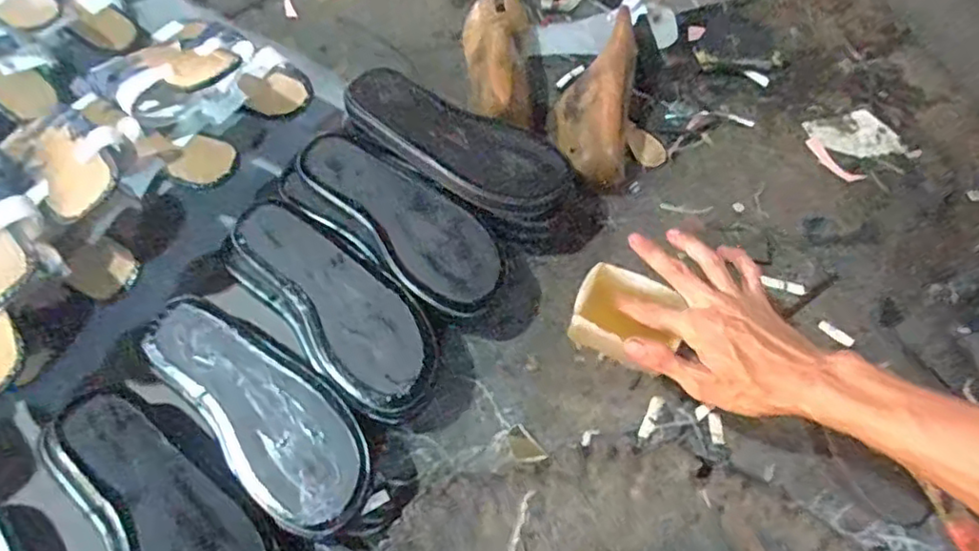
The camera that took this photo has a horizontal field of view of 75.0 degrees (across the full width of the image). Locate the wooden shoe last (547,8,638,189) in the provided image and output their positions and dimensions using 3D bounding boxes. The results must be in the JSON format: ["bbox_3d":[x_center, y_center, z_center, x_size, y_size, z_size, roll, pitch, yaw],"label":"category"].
[{"bbox_3d":[0.120,-0.201,0.721,0.083,0.057,0.227,7,64,4],"label":"wooden shoe last"}]

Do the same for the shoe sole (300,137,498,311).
[{"bbox_3d":[-0.083,-0.061,0.614,0.088,0.020,0.233,-41,73,-19],"label":"shoe sole"}]

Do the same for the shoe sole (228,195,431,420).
[{"bbox_3d":[-0.142,0.027,0.594,0.099,0.039,0.245,-39,72,-18],"label":"shoe sole"}]

